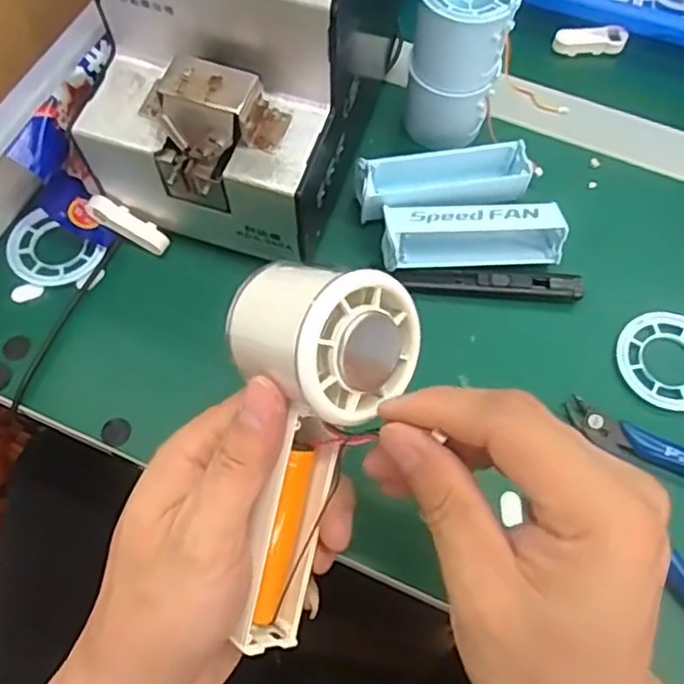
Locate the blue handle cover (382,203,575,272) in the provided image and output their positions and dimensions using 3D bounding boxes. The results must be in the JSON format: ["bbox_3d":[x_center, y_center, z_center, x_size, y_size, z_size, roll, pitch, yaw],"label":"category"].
[{"bbox_3d":[0.075,-0.059,0.390,0.102,0.028,0.033,-1,65,-1],"label":"blue handle cover"}]

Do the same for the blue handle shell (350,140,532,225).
[{"bbox_3d":[0.060,-0.097,0.404,0.104,0.031,0.036,-11,66,-6],"label":"blue handle shell"}]

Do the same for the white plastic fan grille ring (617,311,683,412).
[{"bbox_3d":[0.184,0.011,0.373,0.058,0.005,0.056,0,65,-1],"label":"white plastic fan grille ring"}]

